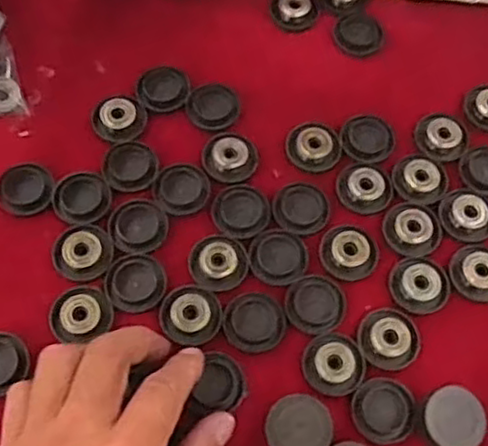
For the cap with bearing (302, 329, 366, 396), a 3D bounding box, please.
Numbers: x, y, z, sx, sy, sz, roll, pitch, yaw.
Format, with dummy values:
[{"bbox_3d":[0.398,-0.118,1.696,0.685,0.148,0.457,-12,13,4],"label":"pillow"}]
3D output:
[{"bbox_3d":[0.048,0.074,0.371,0.032,0.007,0.033,1,67,-2],"label":"cap with bearing"}]

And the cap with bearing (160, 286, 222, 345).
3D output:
[{"bbox_3d":[-0.029,0.049,0.378,0.033,0.004,0.031,7,67,0],"label":"cap with bearing"}]

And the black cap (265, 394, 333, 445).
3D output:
[{"bbox_3d":[0.028,0.105,0.355,0.032,0.015,0.032,1,67,-2],"label":"black cap"}]

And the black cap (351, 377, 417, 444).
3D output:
[{"bbox_3d":[0.074,0.098,0.365,0.033,0.005,0.032,1,67,-2],"label":"black cap"}]

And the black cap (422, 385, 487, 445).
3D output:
[{"bbox_3d":[0.107,0.101,0.359,0.030,0.016,0.031,1,67,-2],"label":"black cap"}]

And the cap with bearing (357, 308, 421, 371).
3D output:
[{"bbox_3d":[0.079,0.062,0.379,0.033,0.006,0.032,1,67,-2],"label":"cap with bearing"}]

